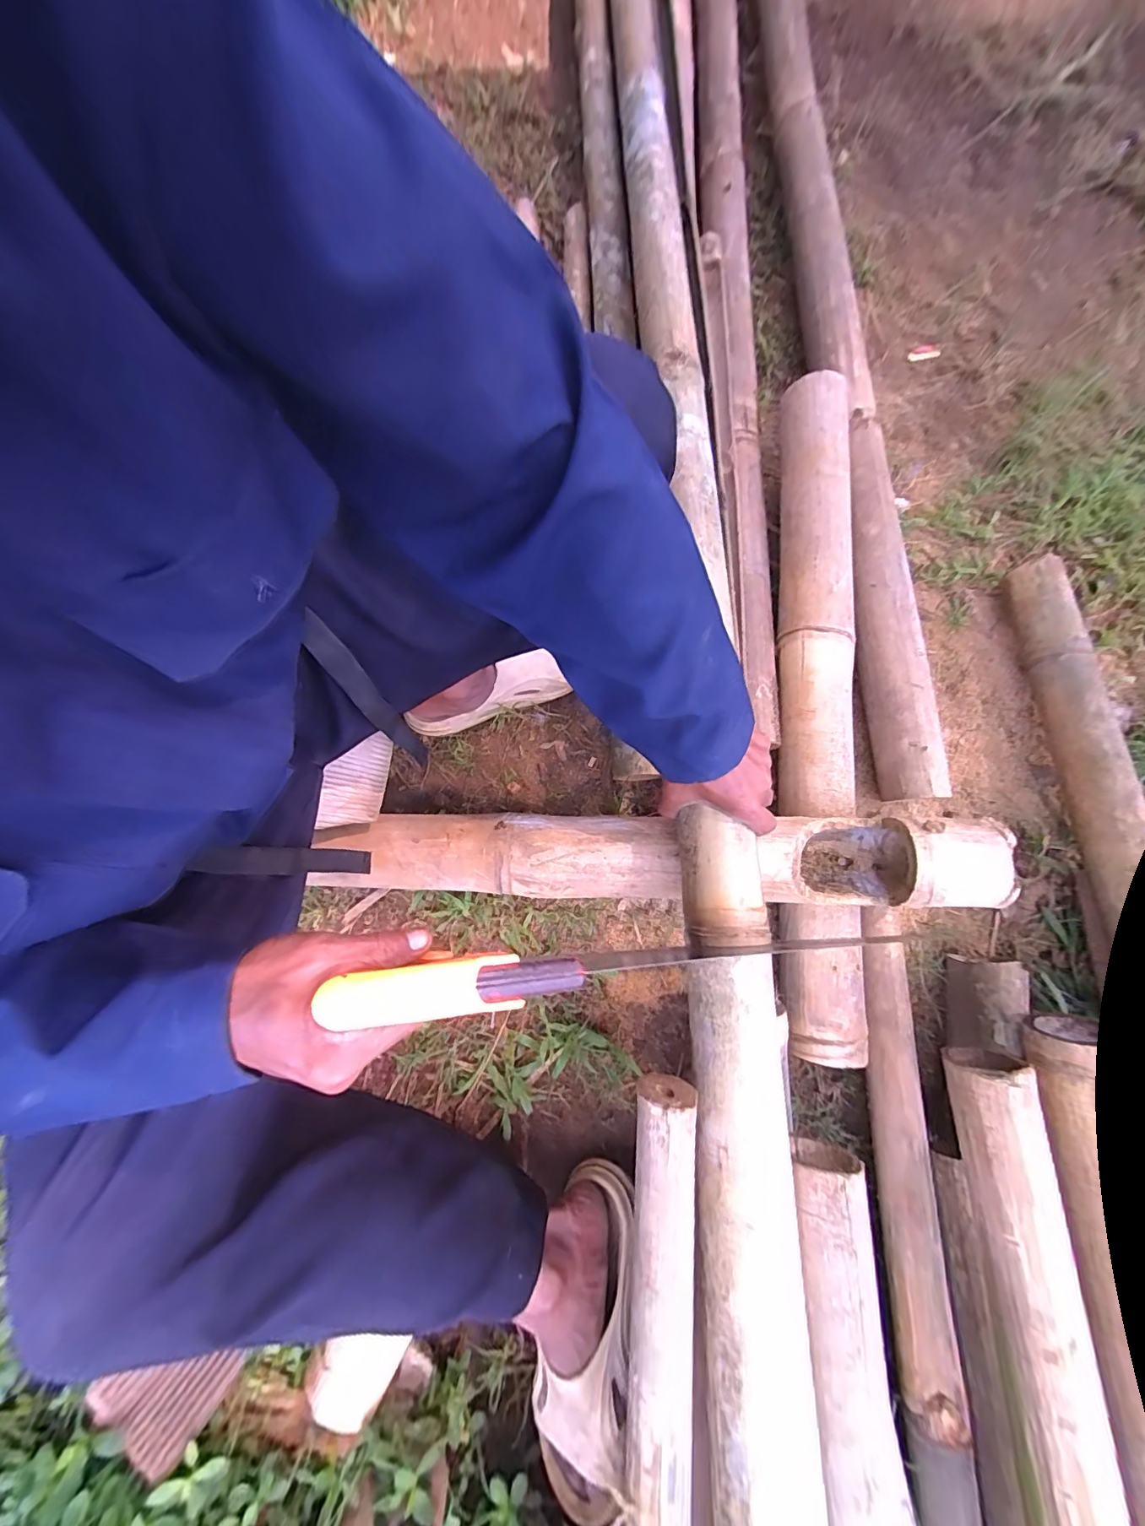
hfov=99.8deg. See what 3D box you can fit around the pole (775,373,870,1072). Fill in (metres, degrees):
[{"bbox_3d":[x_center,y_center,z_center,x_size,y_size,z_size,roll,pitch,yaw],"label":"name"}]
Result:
[{"bbox_3d":[0.301,-0.075,0.592,0.087,0.089,0.828,3,79,-1],"label":"pole"}]

